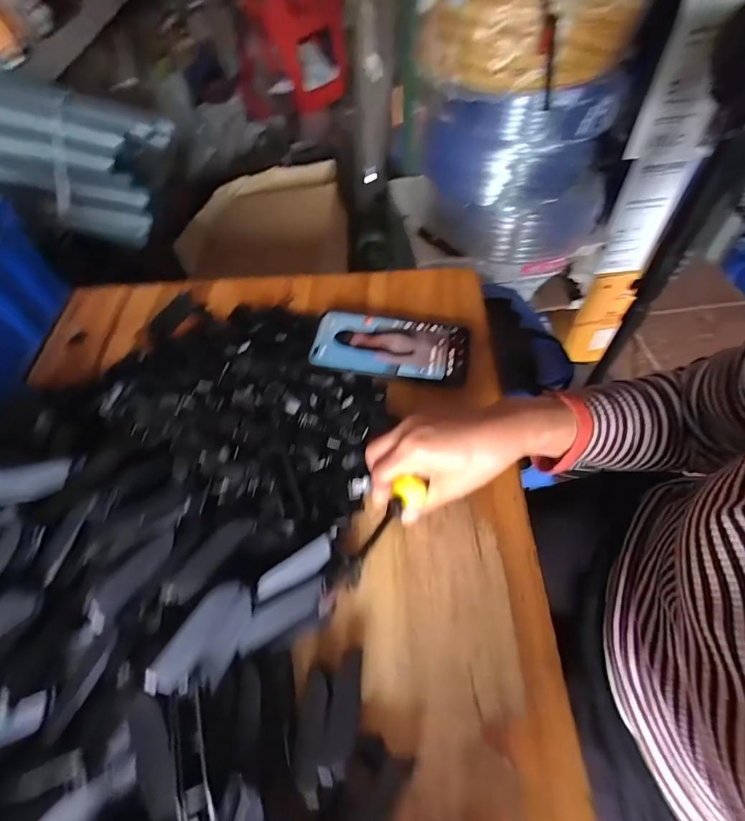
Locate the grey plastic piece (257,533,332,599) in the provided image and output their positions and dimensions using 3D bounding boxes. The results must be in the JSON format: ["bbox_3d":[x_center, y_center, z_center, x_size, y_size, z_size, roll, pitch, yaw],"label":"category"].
[{"bbox_3d":[-0.054,0.114,0.304,0.059,0.004,0.019,-32,91,-14],"label":"grey plastic piece"}]

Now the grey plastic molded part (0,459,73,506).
[{"bbox_3d":[-0.255,0.053,0.305,0.065,0.004,0.026,-8,73,-15],"label":"grey plastic molded part"}]

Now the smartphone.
[{"bbox_3d":[0.018,-0.068,0.442,0.159,0.011,0.079,7,56,10],"label":"smartphone"}]

